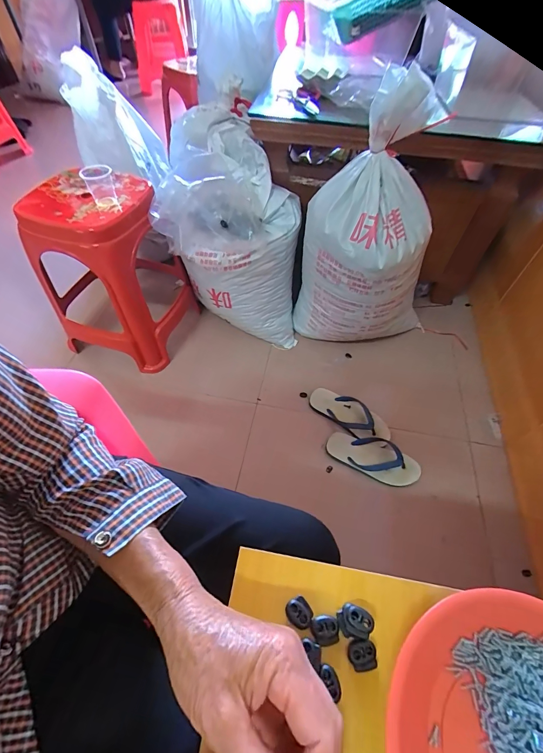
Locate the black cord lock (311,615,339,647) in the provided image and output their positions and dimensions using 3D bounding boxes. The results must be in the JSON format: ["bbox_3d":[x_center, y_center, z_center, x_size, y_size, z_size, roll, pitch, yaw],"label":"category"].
[{"bbox_3d":[0.043,0.201,0.263,0.021,0.005,0.019,-2,54,-3],"label":"black cord lock"}]

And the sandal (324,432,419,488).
[{"bbox_3d":[0.262,0.208,0.863,0.237,0.044,0.097,23,57,14],"label":"sandal"}]

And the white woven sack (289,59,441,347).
[{"bbox_3d":[0.253,-0.349,0.881,0.308,0.641,0.245,37,61,23],"label":"white woven sack"}]

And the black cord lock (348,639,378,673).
[{"bbox_3d":[0.070,0.213,0.254,0.021,0.006,0.019,-7,54,-7],"label":"black cord lock"}]

